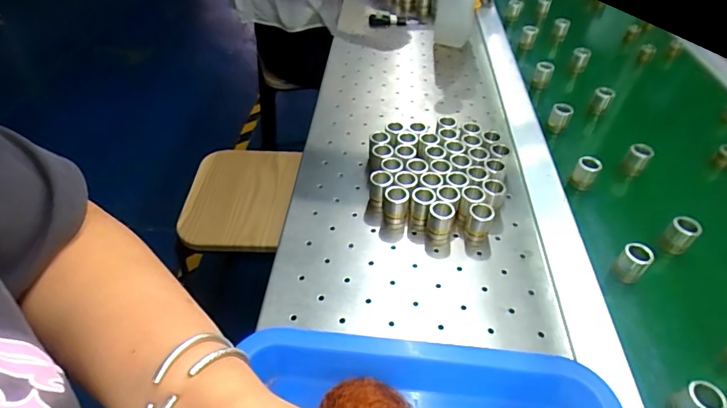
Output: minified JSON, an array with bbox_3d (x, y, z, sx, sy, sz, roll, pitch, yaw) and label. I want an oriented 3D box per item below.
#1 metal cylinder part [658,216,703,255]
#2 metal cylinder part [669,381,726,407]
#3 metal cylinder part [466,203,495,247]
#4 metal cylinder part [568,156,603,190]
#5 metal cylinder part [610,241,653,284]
[{"bbox_3d":[0.295,0.030,0.409,0.021,0.033,0.023,-31,55,-30],"label":"metal cylinder part"},{"bbox_3d":[0.228,0.140,0.302,0.022,0.034,0.022,1,46,-1],"label":"metal cylinder part"},{"bbox_3d":[0.108,0.018,0.414,0.022,0.034,0.020,13,47,11],"label":"metal cylinder part"},{"bbox_3d":[0.236,-0.033,0.467,0.022,0.030,0.021,27,49,21],"label":"metal cylinder part"},{"bbox_3d":[0.236,0.054,0.388,0.018,0.038,0.022,-32,55,-29],"label":"metal cylinder part"}]

